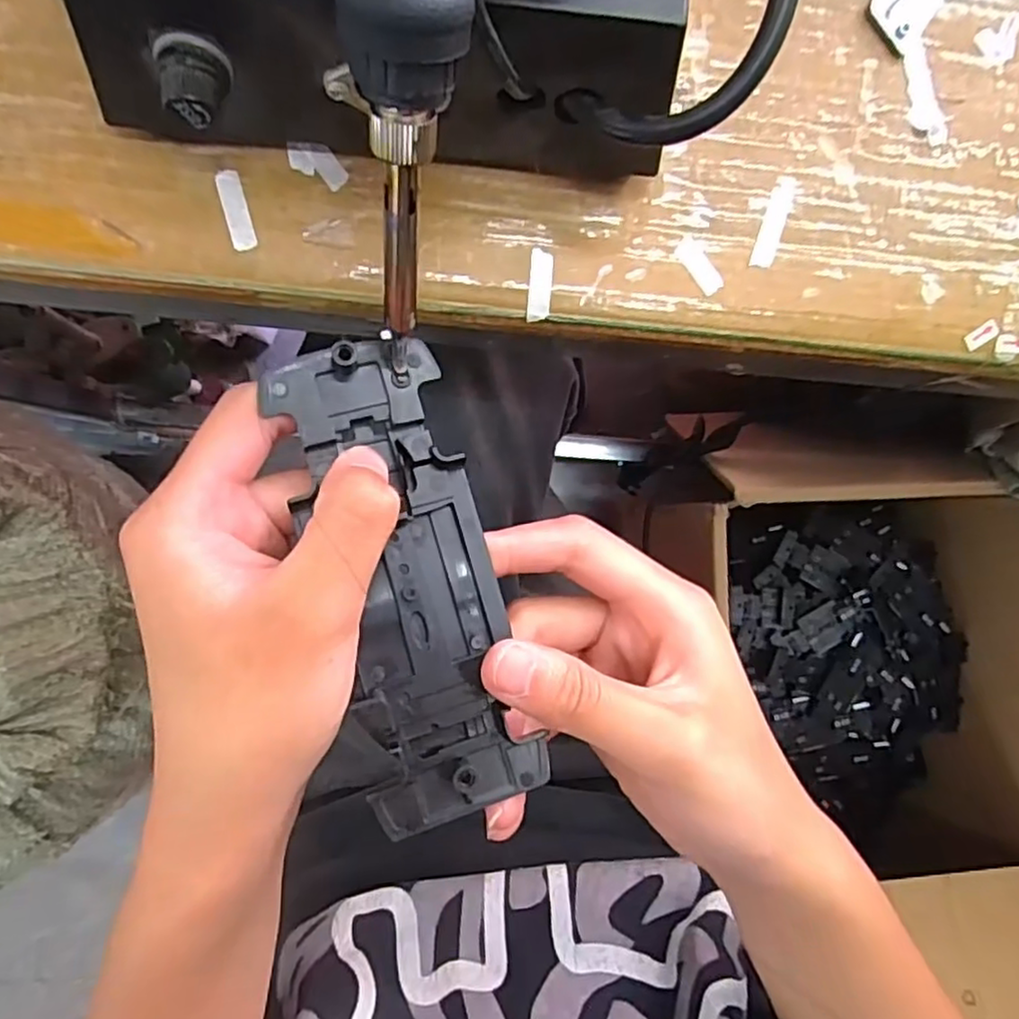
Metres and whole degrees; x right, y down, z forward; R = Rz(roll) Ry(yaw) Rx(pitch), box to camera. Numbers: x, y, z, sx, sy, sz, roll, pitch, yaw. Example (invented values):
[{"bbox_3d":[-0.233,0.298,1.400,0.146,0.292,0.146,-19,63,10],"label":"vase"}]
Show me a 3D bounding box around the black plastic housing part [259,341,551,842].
[{"bbox_3d":[-0.027,0.018,0.182,0.044,0.011,0.125,-14,89,-6],"label":"black plastic housing part"}]

